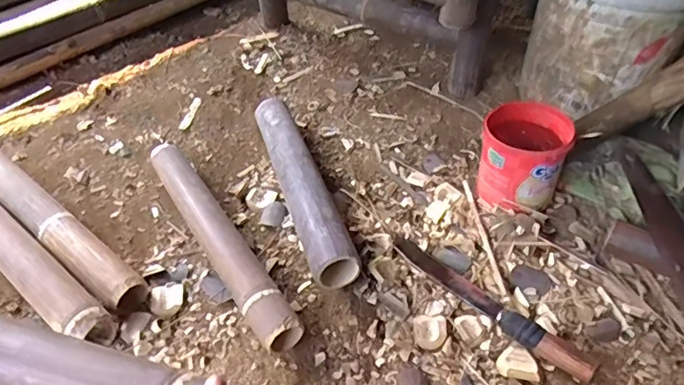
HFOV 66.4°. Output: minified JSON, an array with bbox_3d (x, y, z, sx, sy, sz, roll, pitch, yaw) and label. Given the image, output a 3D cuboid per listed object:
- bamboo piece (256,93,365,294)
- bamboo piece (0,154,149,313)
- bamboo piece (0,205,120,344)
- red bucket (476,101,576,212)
[{"bbox_3d":[-0.076,-0.039,0.921,0.079,0.062,0.482,-14,47,-13],"label":"bamboo piece"},{"bbox_3d":[-0.493,0.048,0.877,0.484,0.061,0.068,30,52,26],"label":"bamboo piece"},{"bbox_3d":[-0.526,0.091,0.834,0.494,0.062,0.066,30,53,26],"label":"bamboo piece"},{"bbox_3d":[0.307,-0.057,0.906,0.131,0.148,0.141,0,45,0],"label":"red bucket"}]

